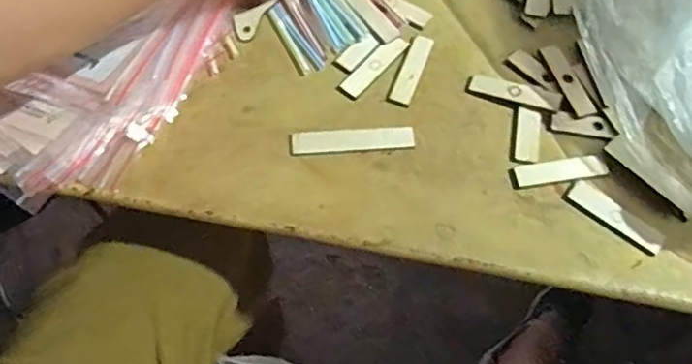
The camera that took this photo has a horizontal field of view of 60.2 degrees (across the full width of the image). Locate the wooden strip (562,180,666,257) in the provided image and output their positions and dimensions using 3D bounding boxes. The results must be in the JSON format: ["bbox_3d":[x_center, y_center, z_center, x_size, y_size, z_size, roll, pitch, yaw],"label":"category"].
[{"bbox_3d":[0.166,0.021,0.368,0.062,0.004,0.018,36,70,16],"label":"wooden strip"}]

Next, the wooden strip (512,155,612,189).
[{"bbox_3d":[0.136,-0.007,0.381,0.061,0.004,0.014,-9,65,-3],"label":"wooden strip"}]

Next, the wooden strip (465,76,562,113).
[{"bbox_3d":[0.114,-0.060,0.406,0.062,0.004,0.015,16,81,15],"label":"wooden strip"}]

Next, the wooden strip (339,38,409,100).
[{"bbox_3d":[0.021,-0.082,0.418,0.016,0.004,0.059,39,71,18],"label":"wooden strip"}]

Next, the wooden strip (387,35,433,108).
[{"bbox_3d":[0.046,-0.079,0.420,0.015,0.004,0.060,20,66,10],"label":"wooden strip"}]

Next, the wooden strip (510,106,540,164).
[{"bbox_3d":[0.119,-0.031,0.393,0.017,0.004,0.040,11,65,6],"label":"wooden strip"}]

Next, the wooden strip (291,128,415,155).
[{"bbox_3d":[0.004,-0.028,0.391,0.079,0.004,0.015,-4,64,-1],"label":"wooden strip"}]

